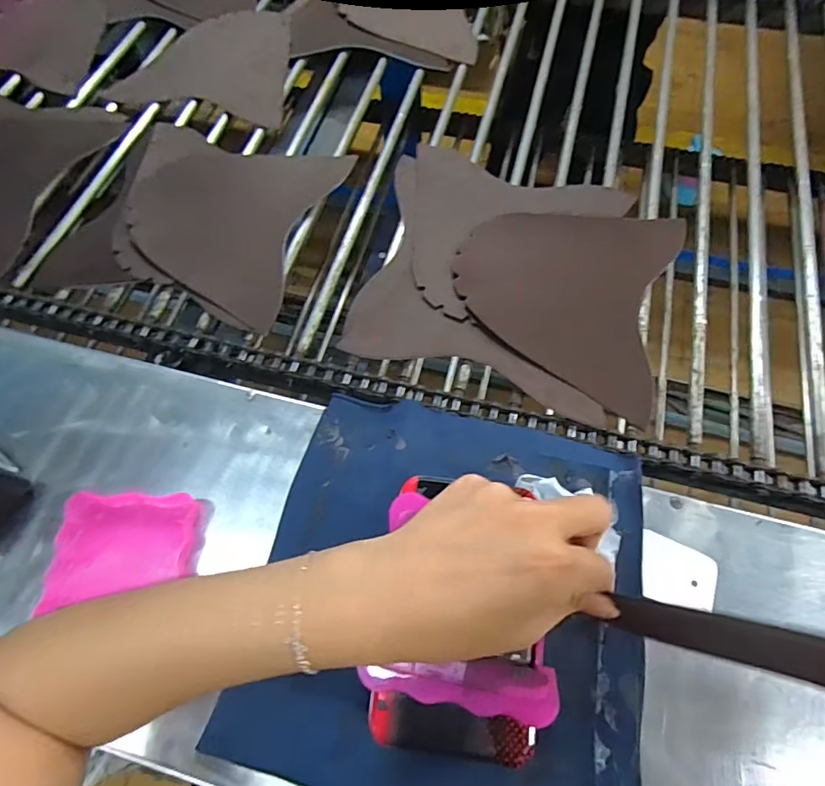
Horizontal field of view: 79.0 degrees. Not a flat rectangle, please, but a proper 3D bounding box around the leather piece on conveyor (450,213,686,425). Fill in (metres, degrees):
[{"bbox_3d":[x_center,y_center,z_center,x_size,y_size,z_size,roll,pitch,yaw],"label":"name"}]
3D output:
[{"bbox_3d":[0.157,-0.109,0.534,0.223,0.023,0.228,17,65,9],"label":"leather piece on conveyor"}]

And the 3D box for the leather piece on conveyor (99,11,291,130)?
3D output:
[{"bbox_3d":[-0.277,-0.485,0.728,0.256,0.012,0.223,14,70,13],"label":"leather piece on conveyor"}]

